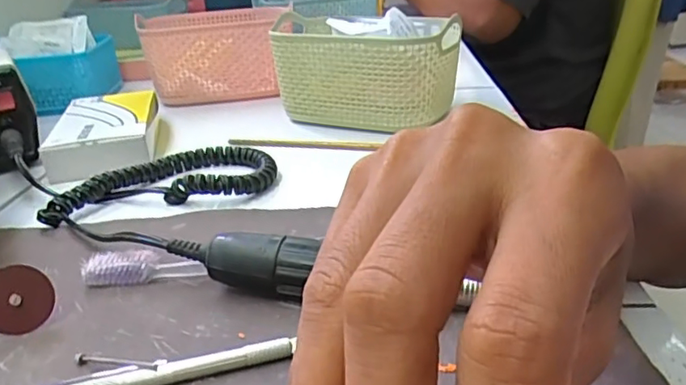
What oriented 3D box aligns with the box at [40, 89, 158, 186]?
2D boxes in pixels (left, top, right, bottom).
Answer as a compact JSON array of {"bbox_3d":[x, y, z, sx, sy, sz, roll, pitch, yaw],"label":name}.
[{"bbox_3d":[-0.210,-0.054,0.504,0.093,0.031,0.145,-11,26,-15],"label":"box"}]

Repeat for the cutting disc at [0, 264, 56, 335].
[{"bbox_3d":[-0.152,0.050,0.268,0.031,0.031,0.004,16,-8,-21],"label":"cutting disc"}]

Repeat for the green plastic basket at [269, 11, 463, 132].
[{"bbox_3d":[0.021,-0.115,0.538,0.166,0.084,0.126,5,26,16],"label":"green plastic basket"}]

